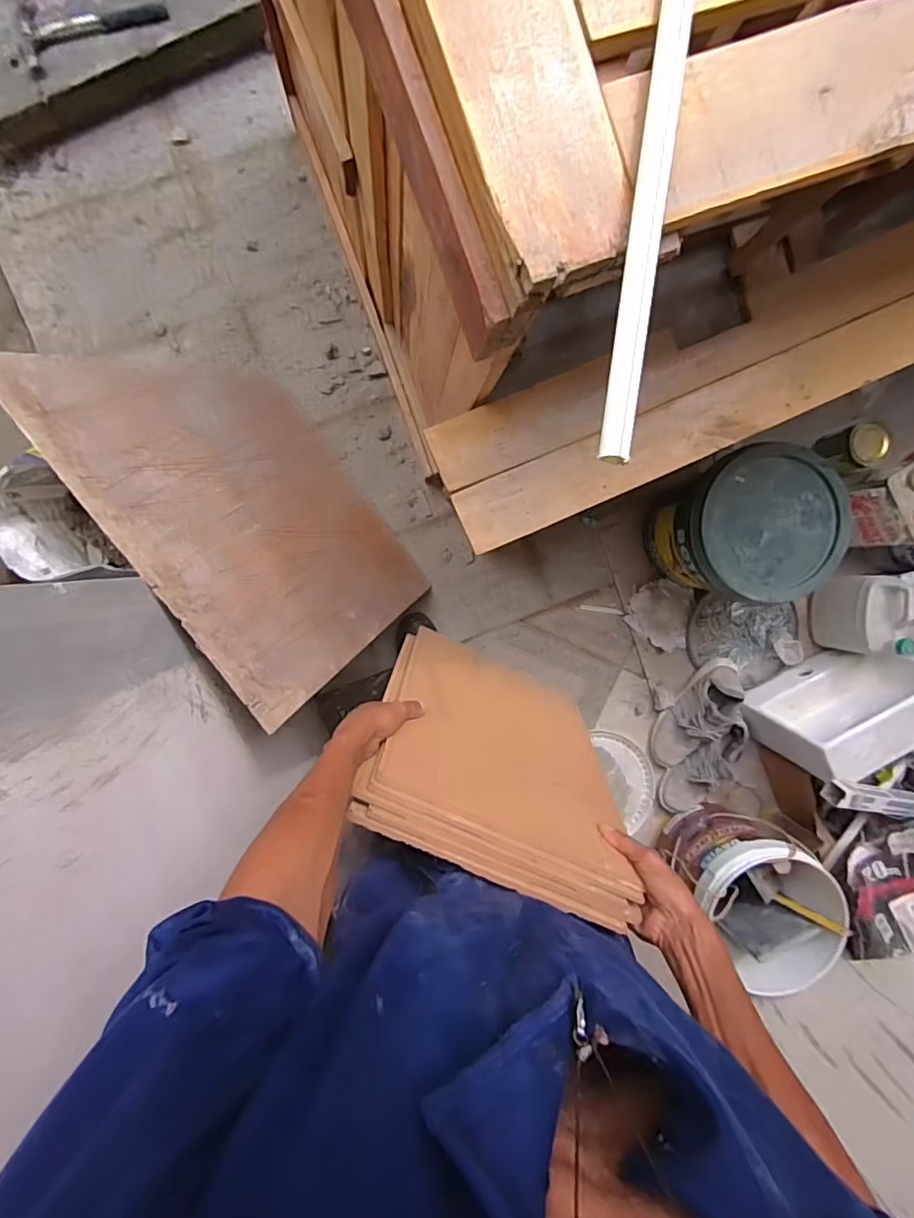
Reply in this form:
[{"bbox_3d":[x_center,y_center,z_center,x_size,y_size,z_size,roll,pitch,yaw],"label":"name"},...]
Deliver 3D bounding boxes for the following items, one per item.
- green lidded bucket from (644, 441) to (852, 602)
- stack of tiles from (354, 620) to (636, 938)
[{"bbox_3d":[0.599,-0.177,1.207,0.304,0.298,0.285,-1,95,-6],"label":"green lidded bucket"},{"bbox_3d":[0.052,0.173,0.735,0.304,0.442,0.042,25,107,-6],"label":"stack of tiles"}]

